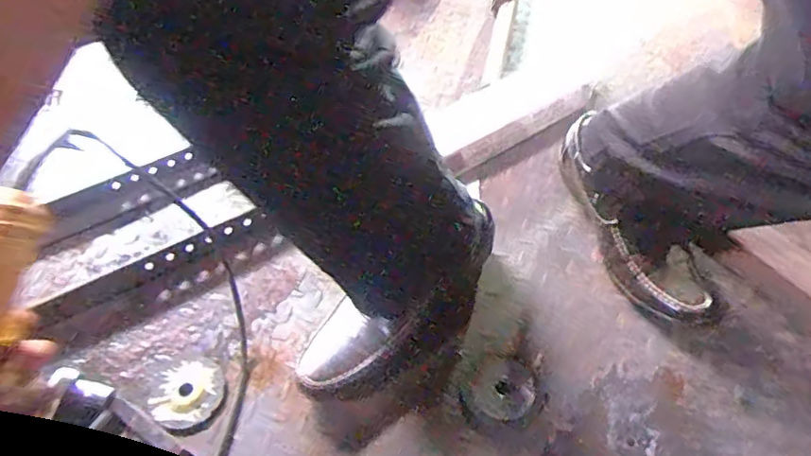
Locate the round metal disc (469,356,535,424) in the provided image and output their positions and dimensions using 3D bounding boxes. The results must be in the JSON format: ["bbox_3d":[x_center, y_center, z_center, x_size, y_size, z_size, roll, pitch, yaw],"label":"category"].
[{"bbox_3d":[0.106,0.173,0.628,0.066,0.005,0.070,-1,52,1],"label":"round metal disc"}]

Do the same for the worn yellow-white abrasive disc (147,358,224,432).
[{"bbox_3d":[-0.242,0.179,0.635,0.082,0.012,0.081,-1,52,1],"label":"worn yellow-white abrasive disc"}]

